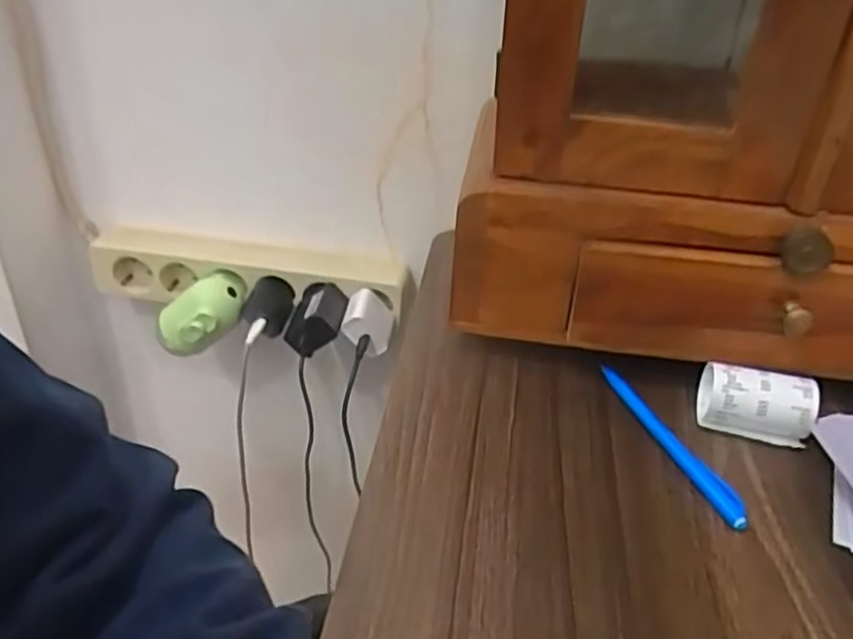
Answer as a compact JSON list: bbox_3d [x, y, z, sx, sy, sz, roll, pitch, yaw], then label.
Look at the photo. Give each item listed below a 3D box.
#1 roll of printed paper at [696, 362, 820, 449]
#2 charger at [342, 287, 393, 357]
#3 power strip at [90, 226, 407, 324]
[{"bbox_3d":[0.190,0.049,0.416,0.060,0.036,0.028,12,33,15],"label":"roll of printed paper"},{"bbox_3d":[-0.052,0.002,0.629,0.040,0.032,0.053,3,32,1],"label":"charger"},{"bbox_3d":[-0.169,-0.044,0.674,0.297,0.061,0.047,6,32,6],"label":"power strip"}]

